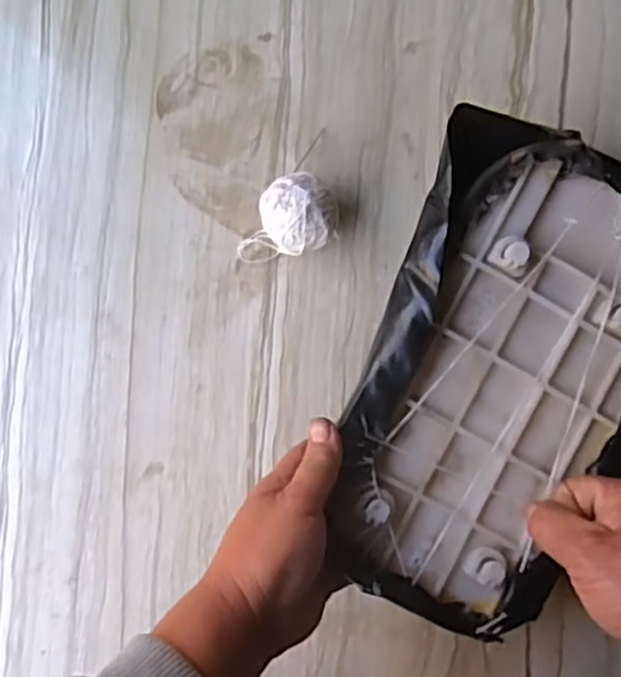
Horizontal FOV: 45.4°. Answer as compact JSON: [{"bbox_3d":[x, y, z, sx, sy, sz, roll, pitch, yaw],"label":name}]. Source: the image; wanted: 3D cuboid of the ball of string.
[{"bbox_3d":[-0.016,-0.077,0.496,0.060,0.046,0.068,45,95,9],"label":"ball of string"}]

